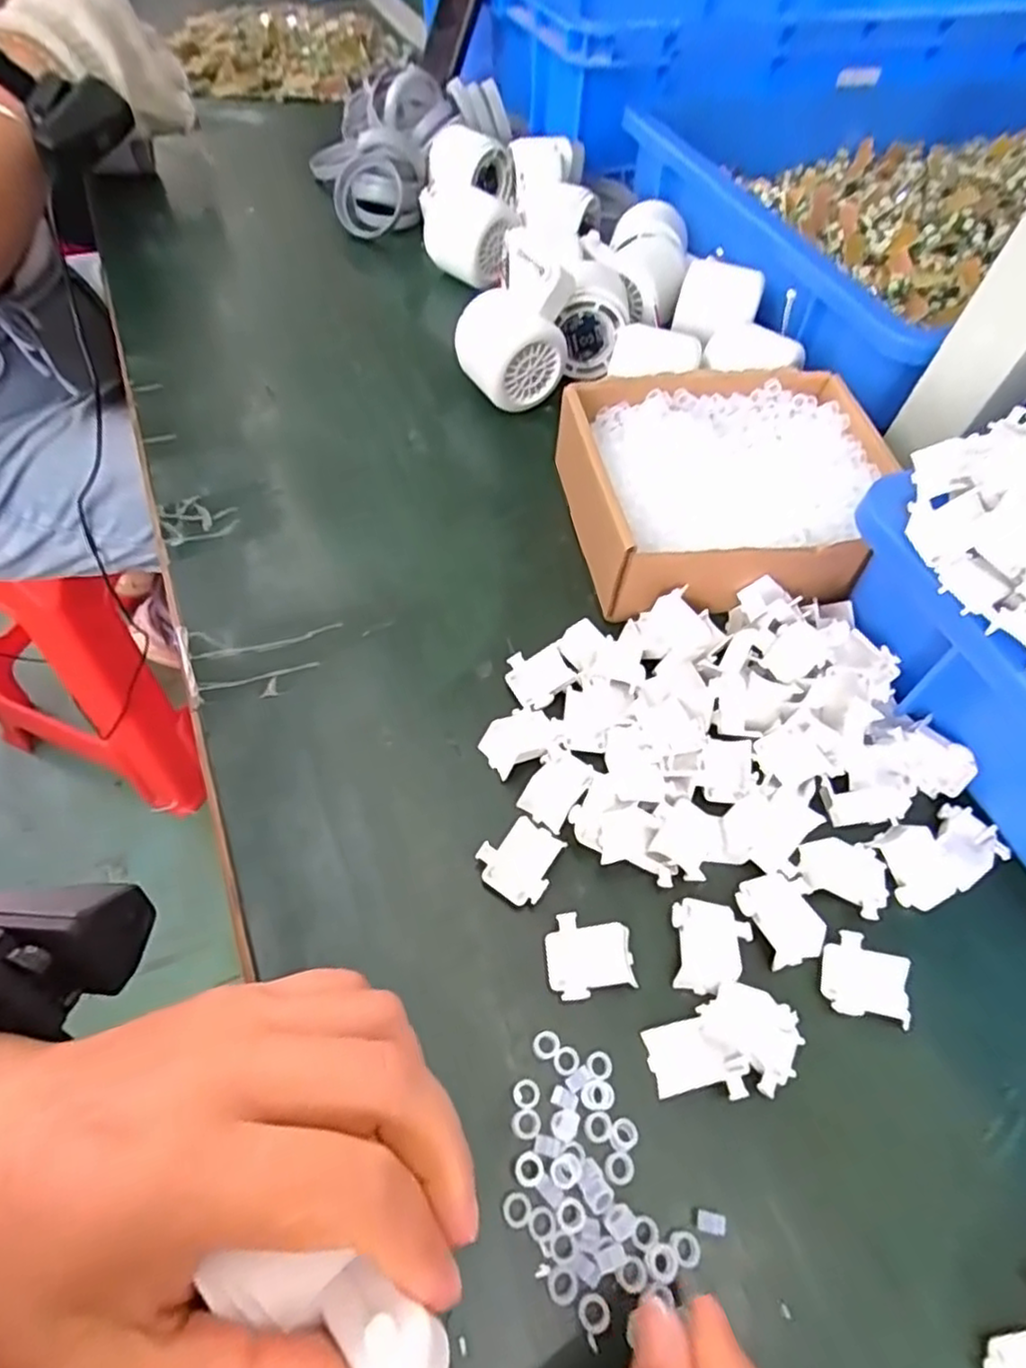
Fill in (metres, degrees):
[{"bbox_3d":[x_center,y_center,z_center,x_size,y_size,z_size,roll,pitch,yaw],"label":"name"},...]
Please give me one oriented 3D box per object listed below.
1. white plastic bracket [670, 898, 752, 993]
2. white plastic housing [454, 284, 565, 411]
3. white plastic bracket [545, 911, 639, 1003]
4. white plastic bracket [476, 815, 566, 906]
[{"bbox_3d":[0.076,0.100,0.260,0.029,0.006,0.033,2,58,0],"label":"white plastic bracket"},{"bbox_3d":[-0.003,-0.212,0.434,0.054,0.061,0.052,-31,63,-19],"label":"white plastic housing"},{"bbox_3d":[0.028,0.101,0.253,0.031,0.011,0.029,-6,58,-5],"label":"white plastic bracket"},{"bbox_3d":[0.003,0.071,0.272,0.029,0.009,0.030,30,62,17],"label":"white plastic bracket"}]

